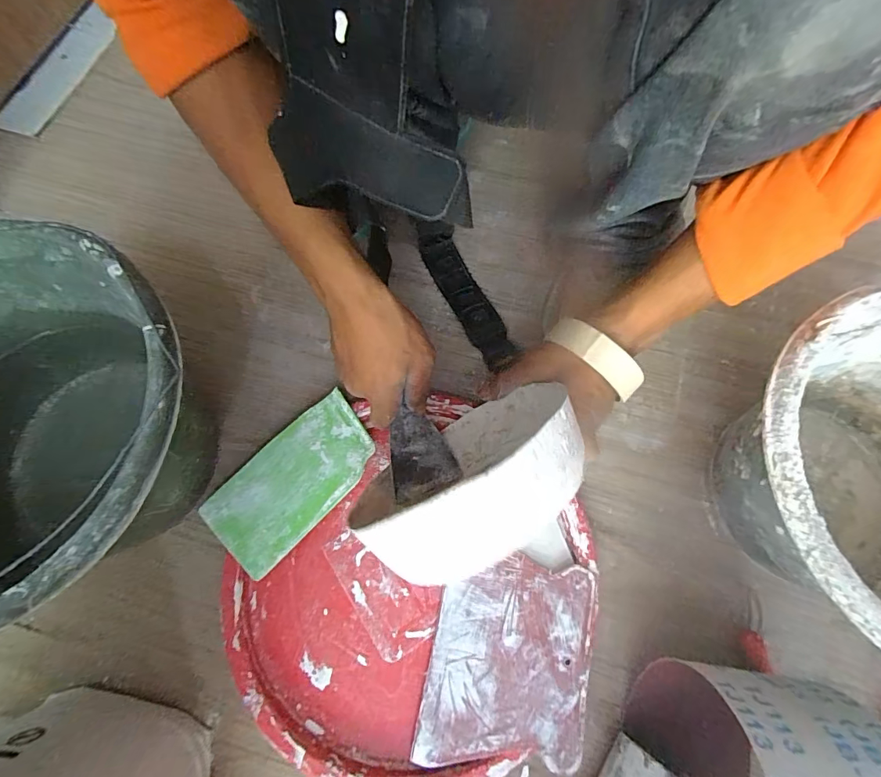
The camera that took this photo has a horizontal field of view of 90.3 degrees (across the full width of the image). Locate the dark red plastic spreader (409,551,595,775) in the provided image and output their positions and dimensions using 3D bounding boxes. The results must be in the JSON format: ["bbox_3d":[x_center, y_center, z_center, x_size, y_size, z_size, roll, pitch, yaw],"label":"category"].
[{"bbox_3d":[0.052,0.208,0.337,0.117,0.004,0.146,10,72,8],"label":"dark red plastic spreader"}]

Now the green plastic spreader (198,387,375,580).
[{"bbox_3d":[-0.123,0.077,0.372,0.079,0.004,0.147,44,77,9],"label":"green plastic spreader"}]

